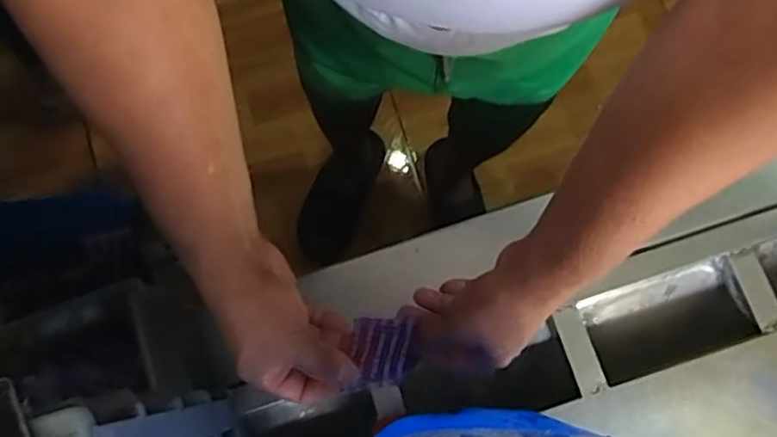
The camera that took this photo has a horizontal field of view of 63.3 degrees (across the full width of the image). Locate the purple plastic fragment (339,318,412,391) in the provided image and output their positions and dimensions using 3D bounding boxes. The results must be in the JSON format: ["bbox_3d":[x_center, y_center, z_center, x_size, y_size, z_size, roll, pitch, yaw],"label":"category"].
[{"bbox_3d":[-0.007,0.093,0.444,0.040,0.005,0.061,-5,38,13],"label":"purple plastic fragment"}]

